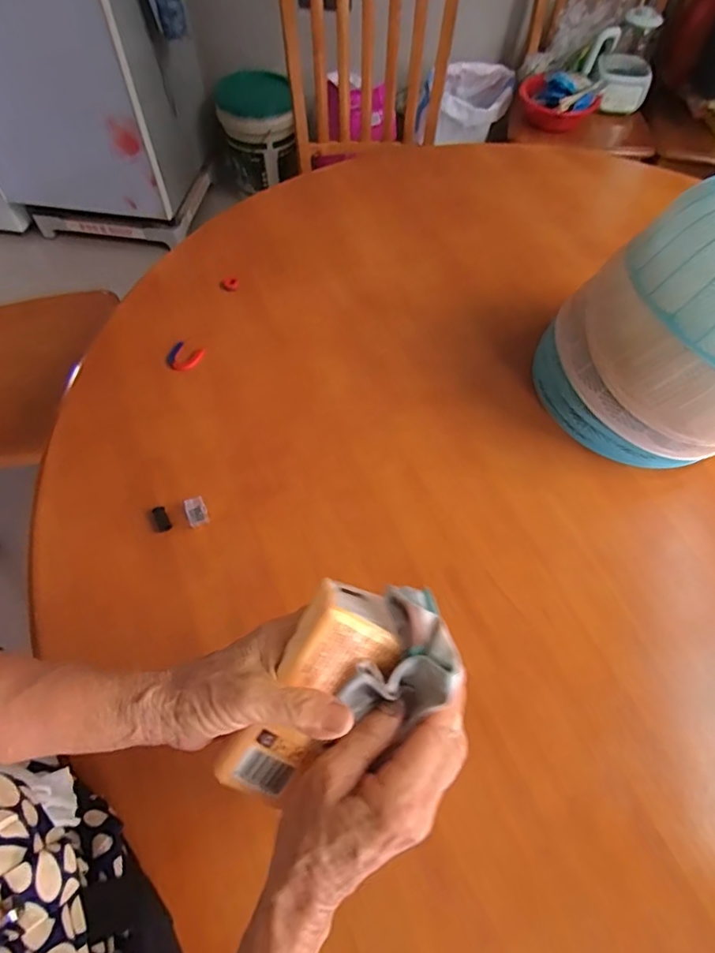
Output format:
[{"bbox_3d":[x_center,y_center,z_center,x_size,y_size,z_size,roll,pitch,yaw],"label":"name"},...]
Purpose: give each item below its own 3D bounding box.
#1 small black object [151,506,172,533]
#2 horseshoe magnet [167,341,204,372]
[{"bbox_3d":[-0.209,0.044,0.550,0.014,0.010,0.028,-25,65,-14],"label":"small black object"},{"bbox_3d":[-0.222,-0.152,0.663,0.047,0.011,0.037,21,63,10],"label":"horseshoe magnet"}]

